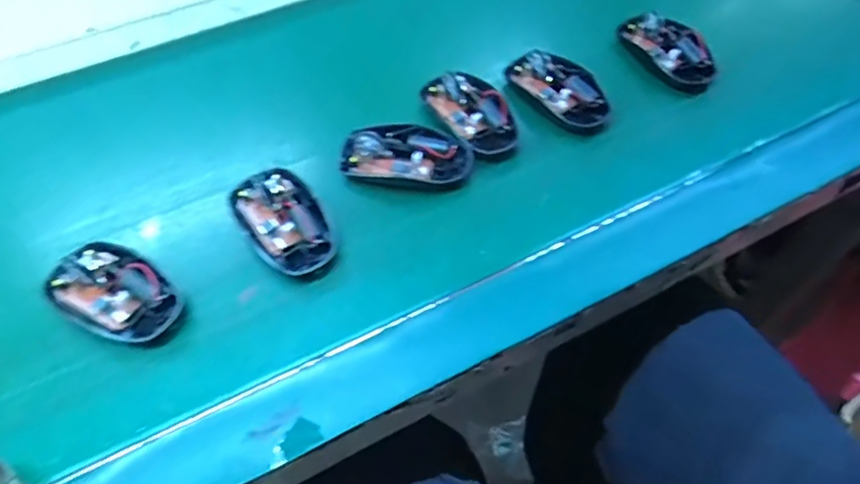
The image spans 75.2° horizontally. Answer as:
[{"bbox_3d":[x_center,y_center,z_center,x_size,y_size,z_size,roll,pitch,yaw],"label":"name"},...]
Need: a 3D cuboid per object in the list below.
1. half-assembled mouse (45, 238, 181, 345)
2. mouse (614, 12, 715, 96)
[{"bbox_3d":[-0.219,0.033,0.385,0.096,0.018,0.056,27,61,18],"label":"half-assembled mouse"},{"bbox_3d":[0.220,-0.181,0.522,0.050,0.031,0.099,-31,61,-18],"label":"mouse"}]

